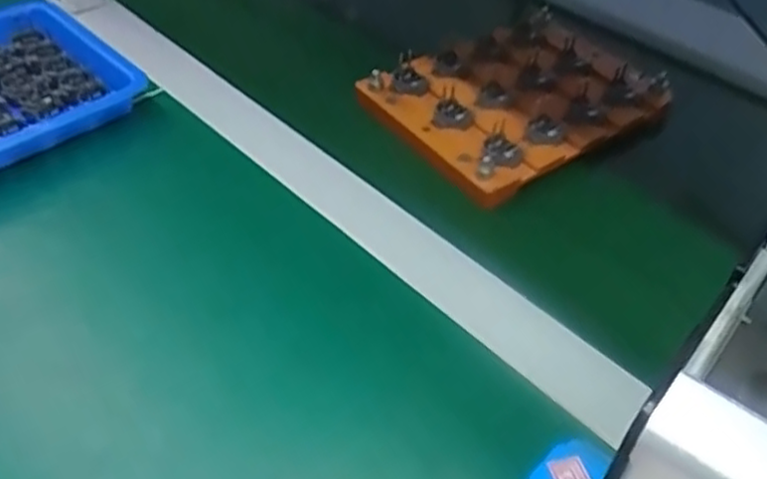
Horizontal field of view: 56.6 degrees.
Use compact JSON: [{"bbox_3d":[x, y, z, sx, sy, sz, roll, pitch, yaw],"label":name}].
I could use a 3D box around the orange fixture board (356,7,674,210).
[{"bbox_3d":[0.095,-0.104,0.517,0.182,0.029,0.147,-28,52,-25],"label":"orange fixture board"}]

